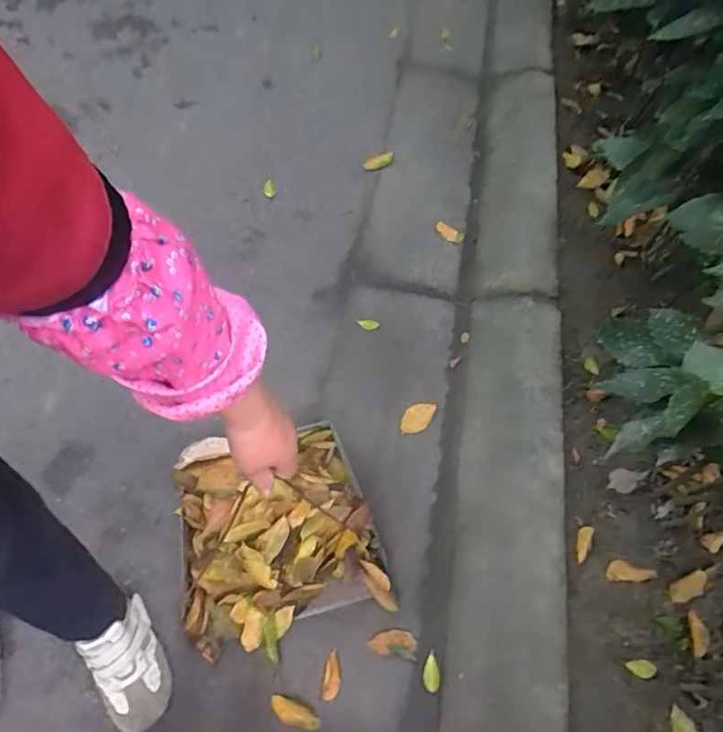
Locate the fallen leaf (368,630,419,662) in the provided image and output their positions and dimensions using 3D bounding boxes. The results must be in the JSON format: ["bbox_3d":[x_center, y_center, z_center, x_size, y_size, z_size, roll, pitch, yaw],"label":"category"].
[{"bbox_3d":[0.057,0.500,0.996,0.084,0.005,0.043,13,61,-3],"label":"fallen leaf"}]

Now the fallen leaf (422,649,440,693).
[{"bbox_3d":[0.124,0.545,0.985,0.028,0.007,0.064,4,62,-9],"label":"fallen leaf"}]

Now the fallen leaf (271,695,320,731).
[{"bbox_3d":[-0.112,0.584,0.928,0.087,0.012,0.037,20,60,0],"label":"fallen leaf"}]

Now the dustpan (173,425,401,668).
[{"bbox_3d":[-0.151,0.302,0.986,0.334,0.148,0.333,-15,60,-13],"label":"dustpan"}]

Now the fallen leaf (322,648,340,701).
[{"bbox_3d":[-0.051,0.536,0.956,0.030,0.012,0.074,8,58,1],"label":"fallen leaf"}]

